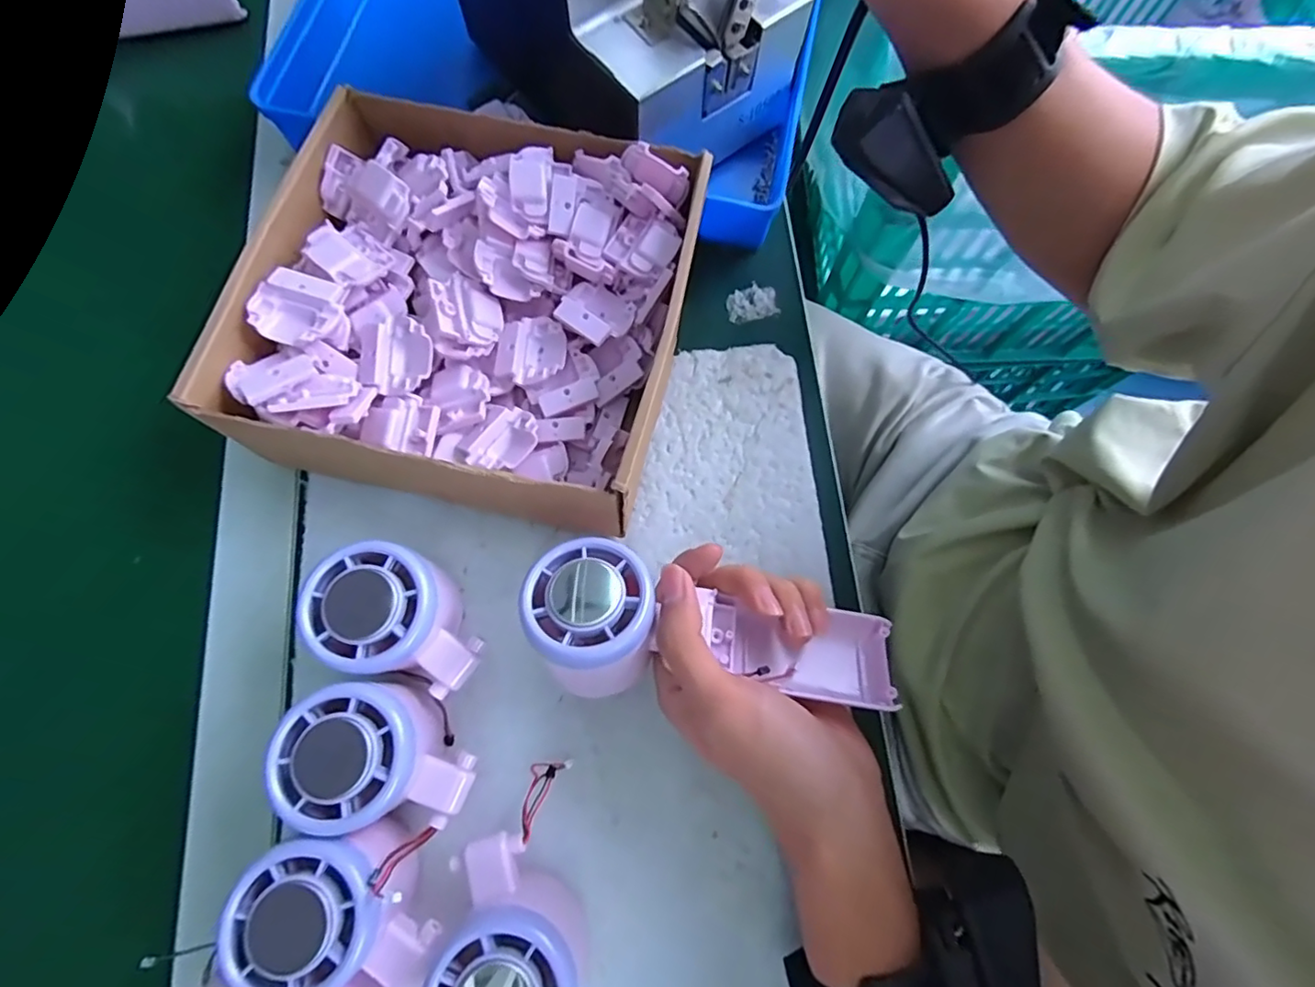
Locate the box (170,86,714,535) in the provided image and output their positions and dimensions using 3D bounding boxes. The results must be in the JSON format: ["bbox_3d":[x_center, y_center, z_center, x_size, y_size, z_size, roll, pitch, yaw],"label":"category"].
[{"bbox_3d":[-0.096,-0.093,0.309,0.204,0.070,0.200,12,76,2],"label":"box"}]

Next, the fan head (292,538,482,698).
[{"bbox_3d":[-0.113,0.057,0.270,0.071,0.054,0.051,24,77,5],"label":"fan head"}]

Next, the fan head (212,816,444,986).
[{"bbox_3d":[-0.123,0.167,0.238,0.072,0.055,0.060,19,76,4],"label":"fan head"}]

